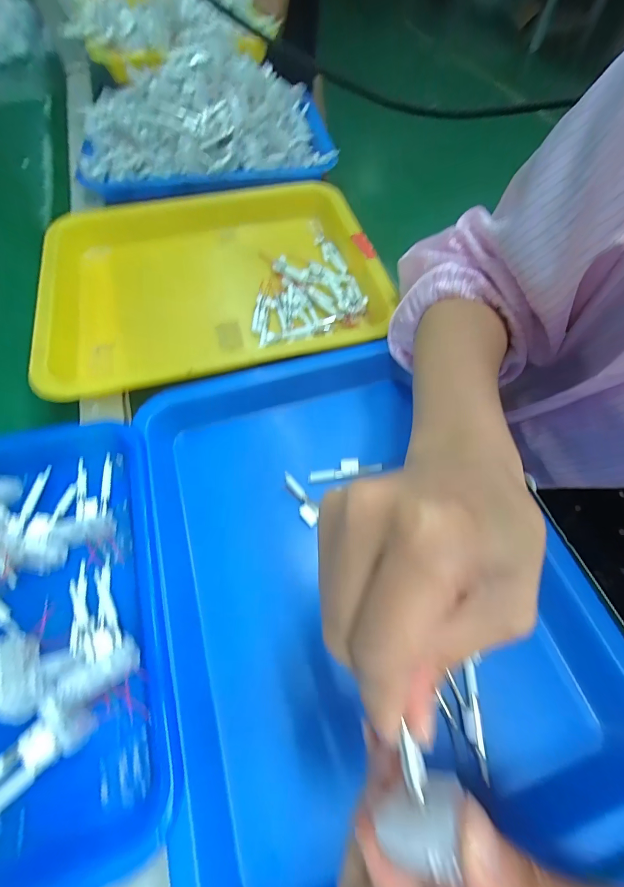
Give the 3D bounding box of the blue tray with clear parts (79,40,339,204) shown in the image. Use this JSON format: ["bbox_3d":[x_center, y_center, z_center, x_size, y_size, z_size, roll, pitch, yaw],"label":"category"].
[{"bbox_3d":[-0.137,-0.419,0.461,0.320,0.084,0.184,-11,62,-6],"label":"blue tray with clear parts"}]

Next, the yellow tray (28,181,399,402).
[{"bbox_3d":[-0.096,-0.170,0.388,0.328,0.054,0.275,-11,62,-6],"label":"yellow tray"}]

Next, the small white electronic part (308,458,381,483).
[{"bbox_3d":[0.026,0.020,0.288,0.059,0.007,0.014,-10,62,-5],"label":"small white electronic part"}]

